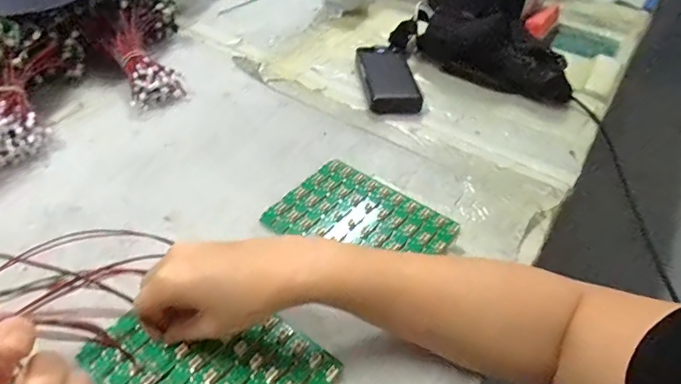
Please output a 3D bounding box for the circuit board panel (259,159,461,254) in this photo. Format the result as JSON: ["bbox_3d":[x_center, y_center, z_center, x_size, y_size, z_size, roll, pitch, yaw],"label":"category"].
[{"bbox_3d":[0.020,0.031,0.479,0.162,0.009,0.124,31,50,25],"label":"circuit board panel"}]

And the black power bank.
[{"bbox_3d":[0.068,-0.161,0.667,0.073,0.026,0.148,-2,45,-6],"label":"black power bank"}]

